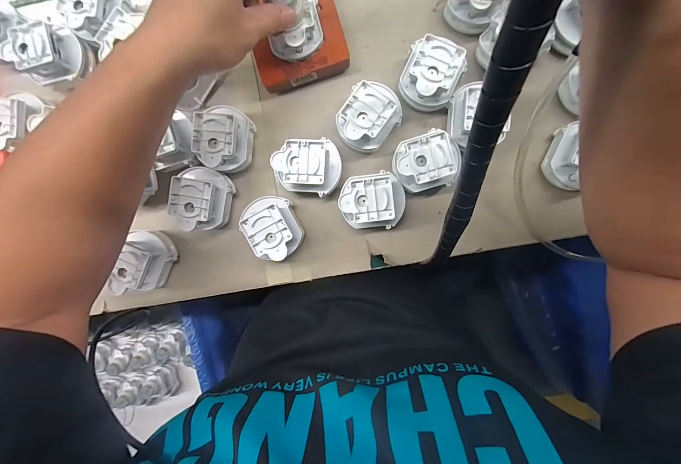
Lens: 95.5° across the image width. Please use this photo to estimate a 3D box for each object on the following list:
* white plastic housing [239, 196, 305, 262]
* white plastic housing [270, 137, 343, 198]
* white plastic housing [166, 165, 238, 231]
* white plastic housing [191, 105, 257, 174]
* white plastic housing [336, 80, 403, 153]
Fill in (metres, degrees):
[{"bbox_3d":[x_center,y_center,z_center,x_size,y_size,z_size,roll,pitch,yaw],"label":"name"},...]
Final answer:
[{"bbox_3d":[-0.075,-0.005,0.349,0.058,0.051,0.072,-30,89,4],"label":"white plastic housing"},{"bbox_3d":[-0.035,-0.070,0.343,0.069,0.047,0.055,9,92,4],"label":"white plastic housing"},{"bbox_3d":[-0.156,-0.037,0.351,0.057,0.048,0.067,19,93,3],"label":"white plastic housing"},{"bbox_3d":[-0.131,-0.103,0.346,0.060,0.047,0.072,11,92,4],"label":"white plastic housing"},{"bbox_3d":[0.029,-0.120,0.338,0.059,0.051,0.064,30,93,3],"label":"white plastic housing"}]

